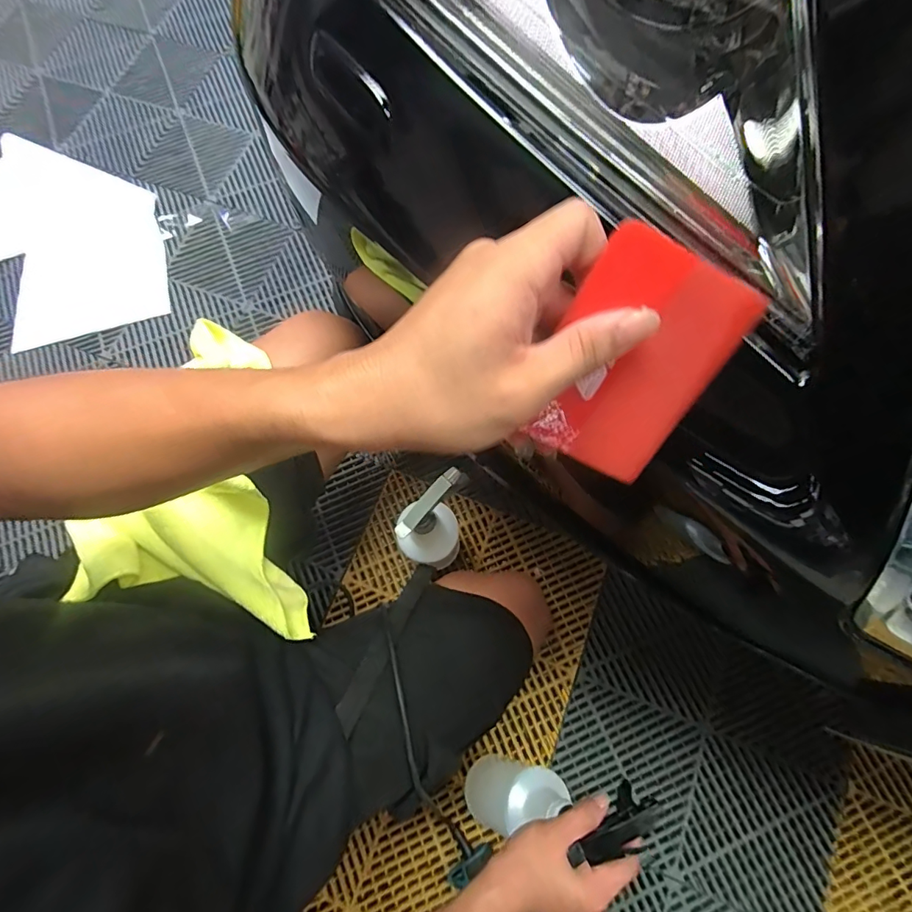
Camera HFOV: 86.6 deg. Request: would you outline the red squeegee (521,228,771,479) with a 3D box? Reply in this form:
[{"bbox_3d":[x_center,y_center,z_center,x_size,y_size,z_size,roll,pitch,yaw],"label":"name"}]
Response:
[{"bbox_3d":[0.080,-0.040,0.224,0.075,0.004,0.102,26,115,-8],"label":"red squeegee"}]

